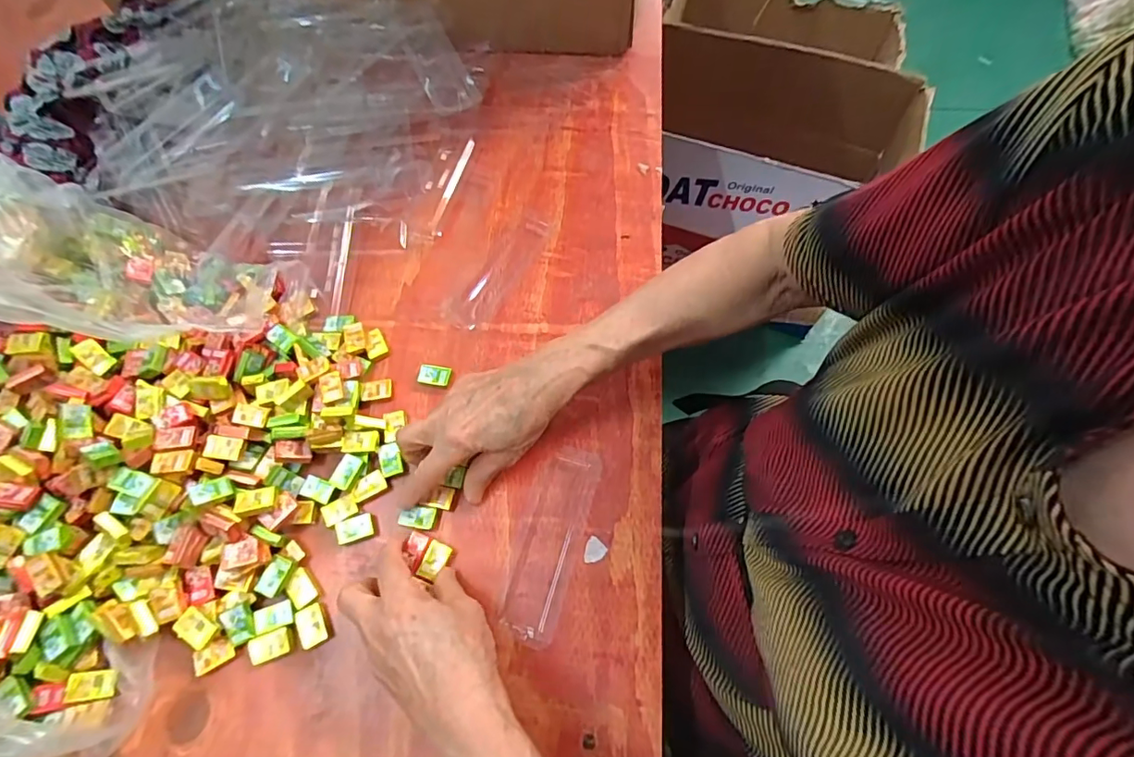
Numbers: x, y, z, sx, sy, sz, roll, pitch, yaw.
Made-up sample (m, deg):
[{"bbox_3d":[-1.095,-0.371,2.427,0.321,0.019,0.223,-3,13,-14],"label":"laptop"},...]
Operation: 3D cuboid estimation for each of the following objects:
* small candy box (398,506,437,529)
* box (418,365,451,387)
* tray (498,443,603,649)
[{"bbox_3d":[-0.111,0.104,0.386,0.025,0.008,0.015,5,67,3],"label":"small candy box"},{"bbox_3d":[-0.110,-0.002,0.430,0.026,0.008,0.017,7,67,4],"label":"box"},{"bbox_3d":[-0.010,0.118,0.381,0.038,0.008,0.137,16,68,8],"label":"tray"}]

